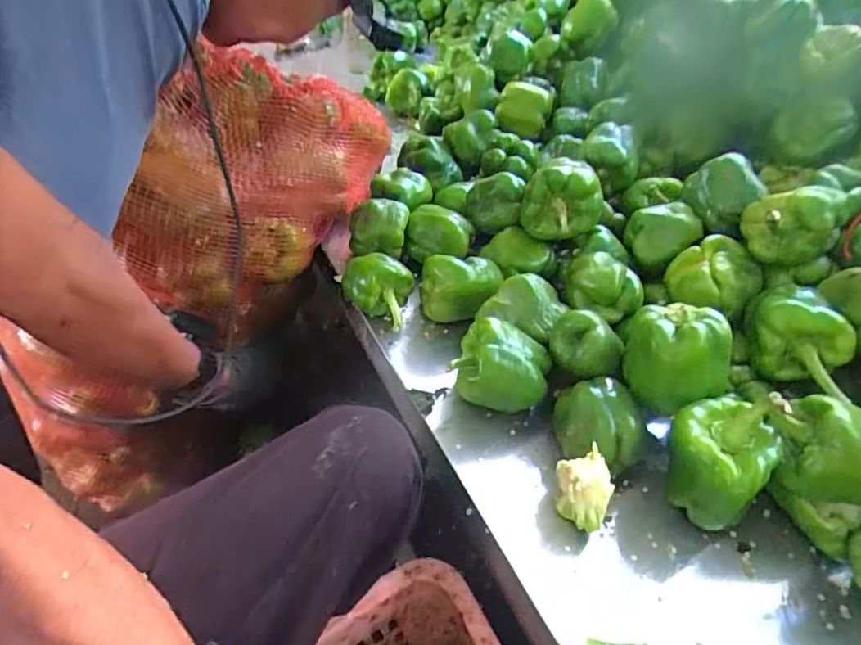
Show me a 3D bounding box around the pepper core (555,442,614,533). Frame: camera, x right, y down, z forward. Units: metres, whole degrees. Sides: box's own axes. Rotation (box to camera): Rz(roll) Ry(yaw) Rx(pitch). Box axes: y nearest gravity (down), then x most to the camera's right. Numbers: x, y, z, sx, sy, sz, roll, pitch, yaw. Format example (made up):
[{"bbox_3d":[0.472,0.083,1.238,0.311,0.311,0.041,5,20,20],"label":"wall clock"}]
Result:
[{"bbox_3d":[0.124,0.135,0.425,0.035,0.042,0.053,-8,44,-17],"label":"pepper core"}]

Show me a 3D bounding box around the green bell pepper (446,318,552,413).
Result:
[{"bbox_3d":[0.066,0.043,0.503,0.085,0.080,0.060,15,42,8],"label":"green bell pepper"}]

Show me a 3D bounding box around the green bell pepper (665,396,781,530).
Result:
[{"bbox_3d":[0.227,0.100,0.420,0.074,0.097,0.071,28,46,22],"label":"green bell pepper"}]

